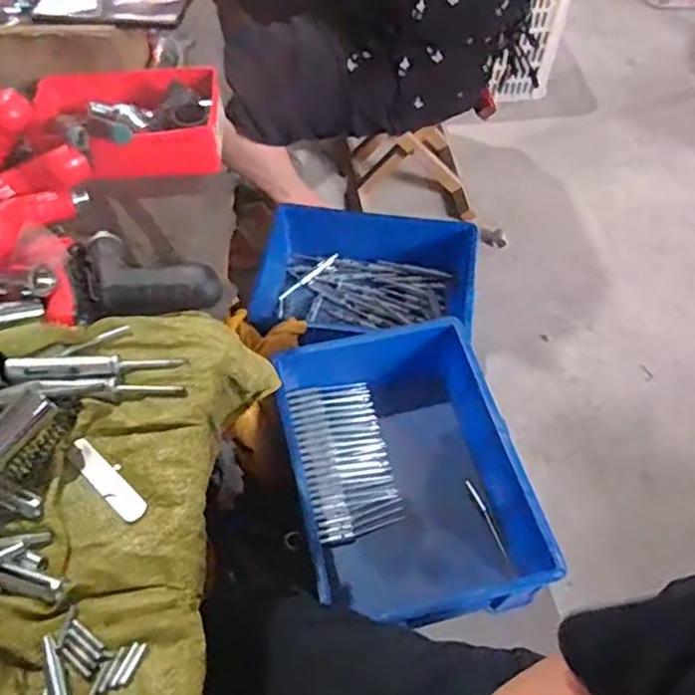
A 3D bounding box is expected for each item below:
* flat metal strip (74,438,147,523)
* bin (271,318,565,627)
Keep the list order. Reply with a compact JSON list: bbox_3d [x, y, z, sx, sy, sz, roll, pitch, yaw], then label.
[{"bbox_3d":[-0.184,0.101,0.488,0.082,0.004,0.019,38,64,22],"label":"flat metal strip"},{"bbox_3d":[0.086,0.172,0.897,0.304,0.151,0.399,-11,57,-7],"label":"bin"}]

